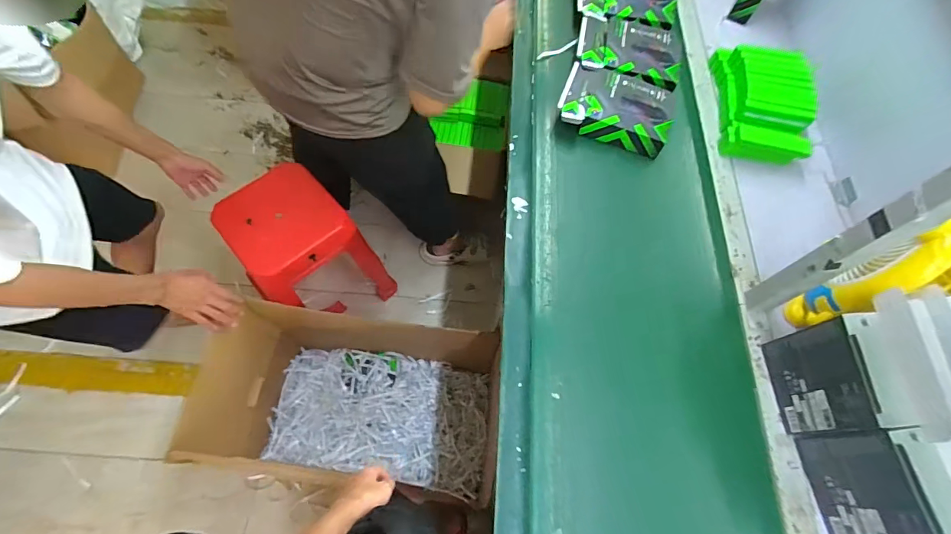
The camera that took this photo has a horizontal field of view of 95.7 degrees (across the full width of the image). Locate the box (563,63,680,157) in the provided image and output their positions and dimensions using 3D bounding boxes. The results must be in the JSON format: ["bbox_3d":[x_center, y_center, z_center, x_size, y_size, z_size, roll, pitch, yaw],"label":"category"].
[{"bbox_3d":[0.316,-0.360,0.962,0.234,0.072,0.180,19,66,6],"label":"box"}]

